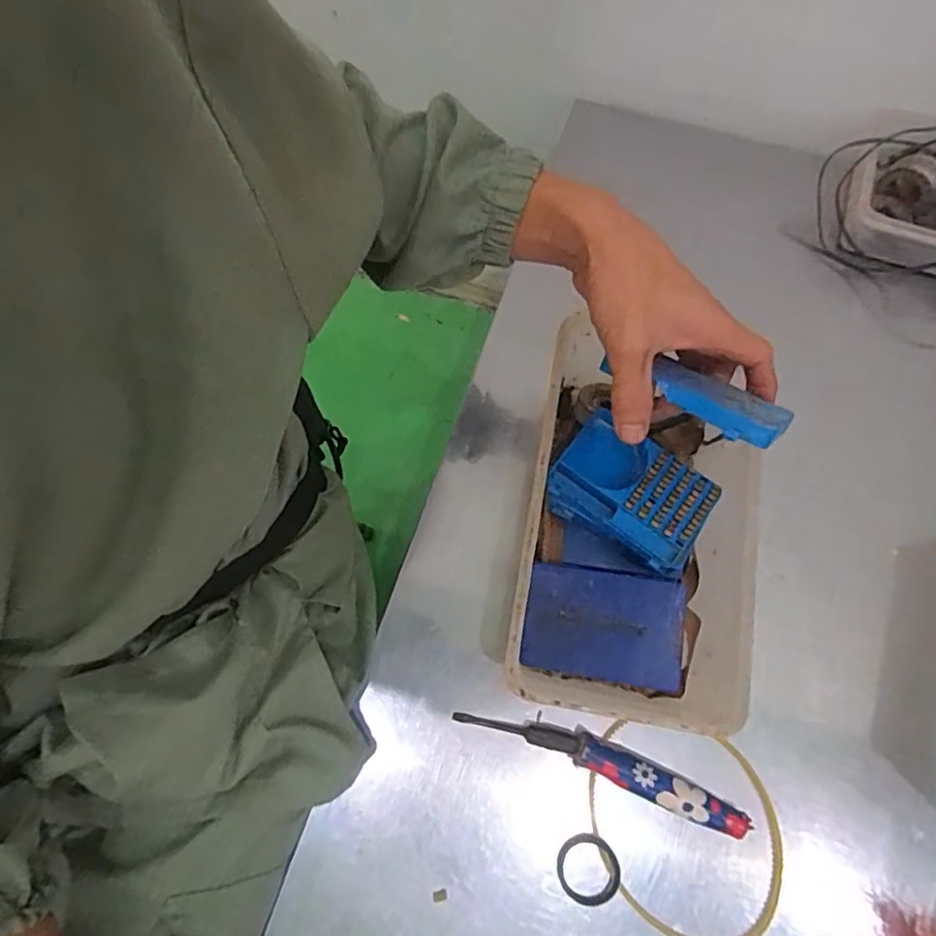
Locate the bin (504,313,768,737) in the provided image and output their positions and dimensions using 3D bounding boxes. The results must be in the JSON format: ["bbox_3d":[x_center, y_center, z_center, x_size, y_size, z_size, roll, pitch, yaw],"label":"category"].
[{"bbox_3d":[0.115,0.033,0.441,0.143,0.088,0.248,9,73,4],"label":"bin"}]

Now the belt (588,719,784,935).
[{"bbox_3d":[0.148,0.251,0.424,0.132,0.009,0.128,-1,73,2],"label":"belt"}]

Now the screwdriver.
[{"bbox_3d":[0.094,0.208,0.436,0.207,0.024,0.025,20,74,8],"label":"screwdriver"}]

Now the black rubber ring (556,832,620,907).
[{"bbox_3d":[0.083,0.276,0.422,0.043,0.008,0.043,-1,73,2],"label":"black rubber ring"}]

